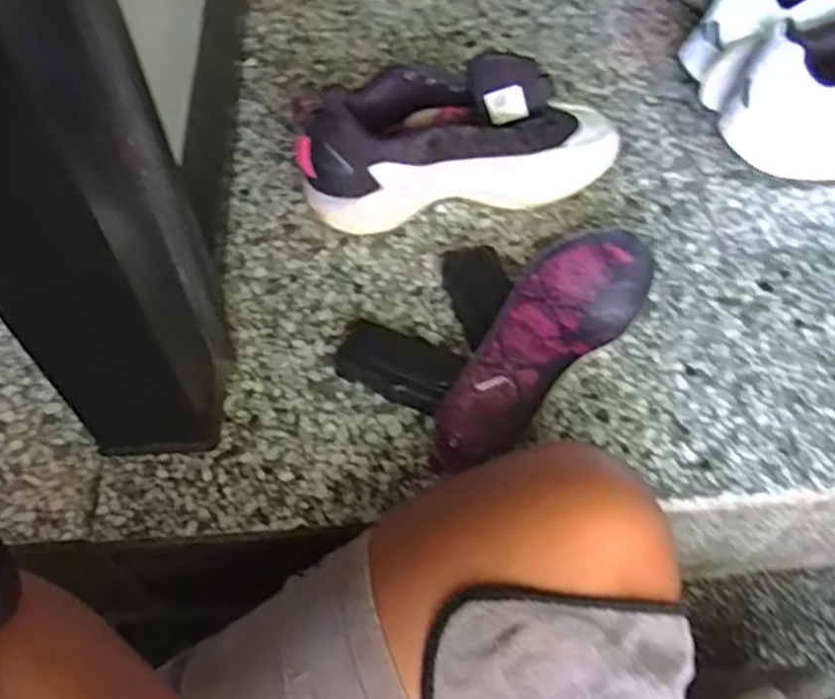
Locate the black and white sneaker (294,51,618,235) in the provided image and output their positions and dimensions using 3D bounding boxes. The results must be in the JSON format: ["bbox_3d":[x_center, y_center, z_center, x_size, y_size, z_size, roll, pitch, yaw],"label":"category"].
[{"bbox_3d":[0.036,-0.181,0.633,0.262,0.114,0.089,-13,60,-9],"label":"black and white sneaker"}]

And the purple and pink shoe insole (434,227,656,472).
[{"bbox_3d":[0.103,-0.017,0.576,0.083,0.037,0.256,38,65,20],"label":"purple and pink shoe insole"}]

